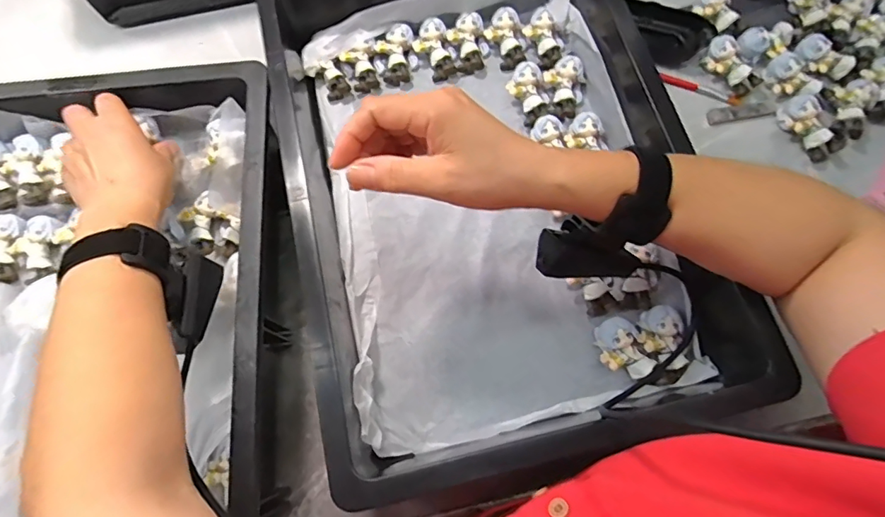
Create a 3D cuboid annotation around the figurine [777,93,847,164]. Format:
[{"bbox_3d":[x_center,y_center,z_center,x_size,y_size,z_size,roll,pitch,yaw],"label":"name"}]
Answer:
[{"bbox_3d":[0.335,-0.121,0.426,0.035,0.021,0.062,-26,74,-6],"label":"figurine"}]

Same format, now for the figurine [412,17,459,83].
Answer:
[{"bbox_3d":[-0.006,-0.212,0.477,0.036,0.026,0.054,-27,74,-6],"label":"figurine"}]

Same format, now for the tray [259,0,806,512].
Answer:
[{"bbox_3d":[0.036,-0.085,0.408,0.321,0.091,0.496,-14,73,-2],"label":"tray"}]

